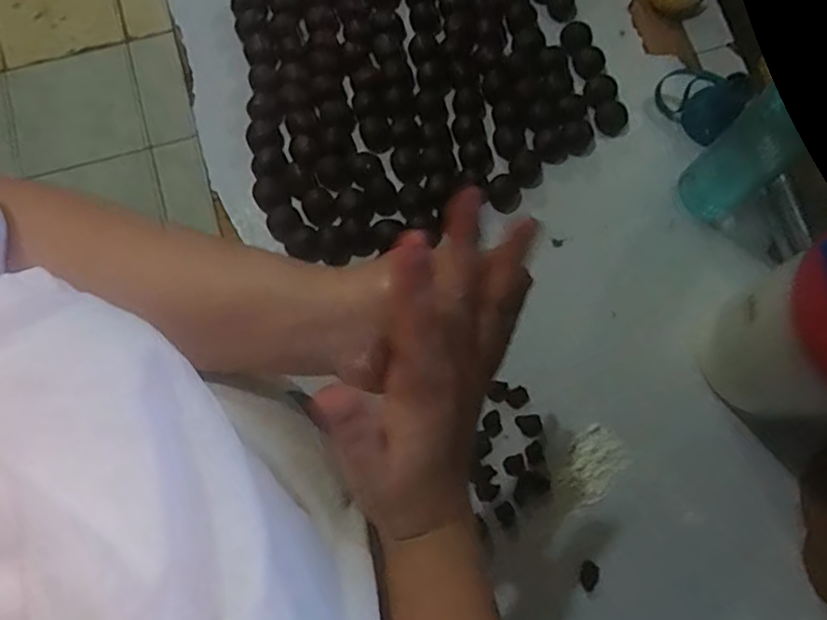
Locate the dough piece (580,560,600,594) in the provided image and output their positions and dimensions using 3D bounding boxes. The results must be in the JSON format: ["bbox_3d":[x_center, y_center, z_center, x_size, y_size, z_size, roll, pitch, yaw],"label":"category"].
[{"bbox_3d":[0.177,0.268,0.625,0.019,0.007,0.030,15,78,2],"label":"dough piece"}]

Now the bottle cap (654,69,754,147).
[{"bbox_3d":[0.324,-0.241,0.705,0.090,0.059,0.058,37,79,6],"label":"bottle cap"}]

